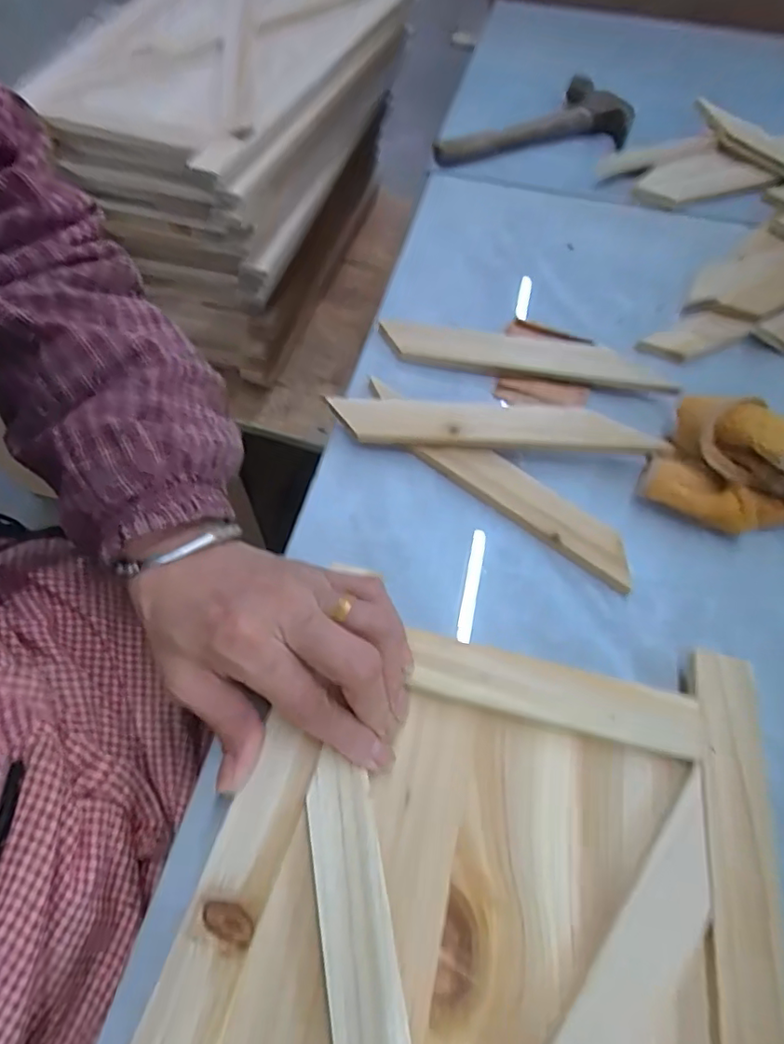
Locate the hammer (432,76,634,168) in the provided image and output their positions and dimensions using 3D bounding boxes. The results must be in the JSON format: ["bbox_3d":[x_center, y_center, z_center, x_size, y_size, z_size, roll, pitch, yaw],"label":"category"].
[{"bbox_3d":[0.123,-0.362,0.529,0.183,0.030,0.081,-25,64,-15],"label":"hammer"}]

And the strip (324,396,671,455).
[{"bbox_3d":[0.059,-0.057,0.344,0.189,0.011,0.029,5,73,5],"label":"strip"}]

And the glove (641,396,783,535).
[{"bbox_3d":[0.205,-0.028,0.323,0.104,0.046,0.074,29,64,14],"label":"glove"}]

